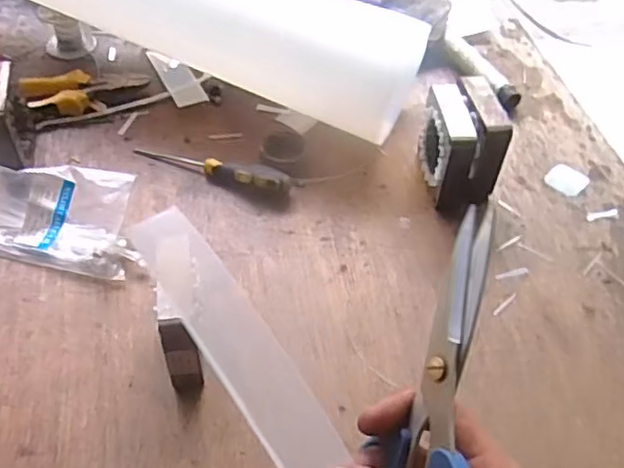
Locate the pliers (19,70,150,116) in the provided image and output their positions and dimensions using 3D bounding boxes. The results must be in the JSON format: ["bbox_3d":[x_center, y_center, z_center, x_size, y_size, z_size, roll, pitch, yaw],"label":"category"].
[{"bbox_3d":[-0.205,-0.138,0.595,0.106,0.034,0.044,-14,51,-14],"label":"pliers"}]

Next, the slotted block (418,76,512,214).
[{"bbox_3d":[0.118,-0.070,0.530,0.055,0.078,0.077,-8,50,-8],"label":"slotted block"}]

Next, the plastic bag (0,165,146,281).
[{"bbox_3d":[-0.220,-0.024,0.496,0.186,0.036,0.075,13,50,9],"label":"plastic bag"}]

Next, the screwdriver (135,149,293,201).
[{"bbox_3d":[-0.083,-0.057,0.545,0.140,0.019,0.020,18,51,13],"label":"screwdriver"}]

